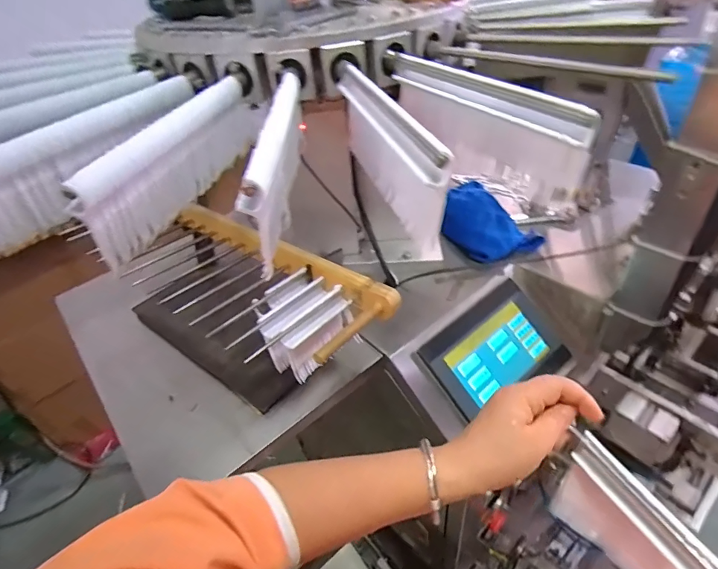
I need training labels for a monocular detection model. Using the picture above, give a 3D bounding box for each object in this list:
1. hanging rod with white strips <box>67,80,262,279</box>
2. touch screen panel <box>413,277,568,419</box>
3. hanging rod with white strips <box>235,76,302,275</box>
[{"bbox_3d":[-0.141,-0.107,0.352,0.020,0.073,0.236,4,41,14],"label":"hanging rod with white strips"},{"bbox_3d":[0.184,0.096,0.576,0.193,0.020,0.137,-31,78,-27],"label":"touch screen panel"},{"bbox_3d":[-0.061,-0.103,0.332,0.016,0.073,0.219,-5,40,3],"label":"hanging rod with white strips"}]

